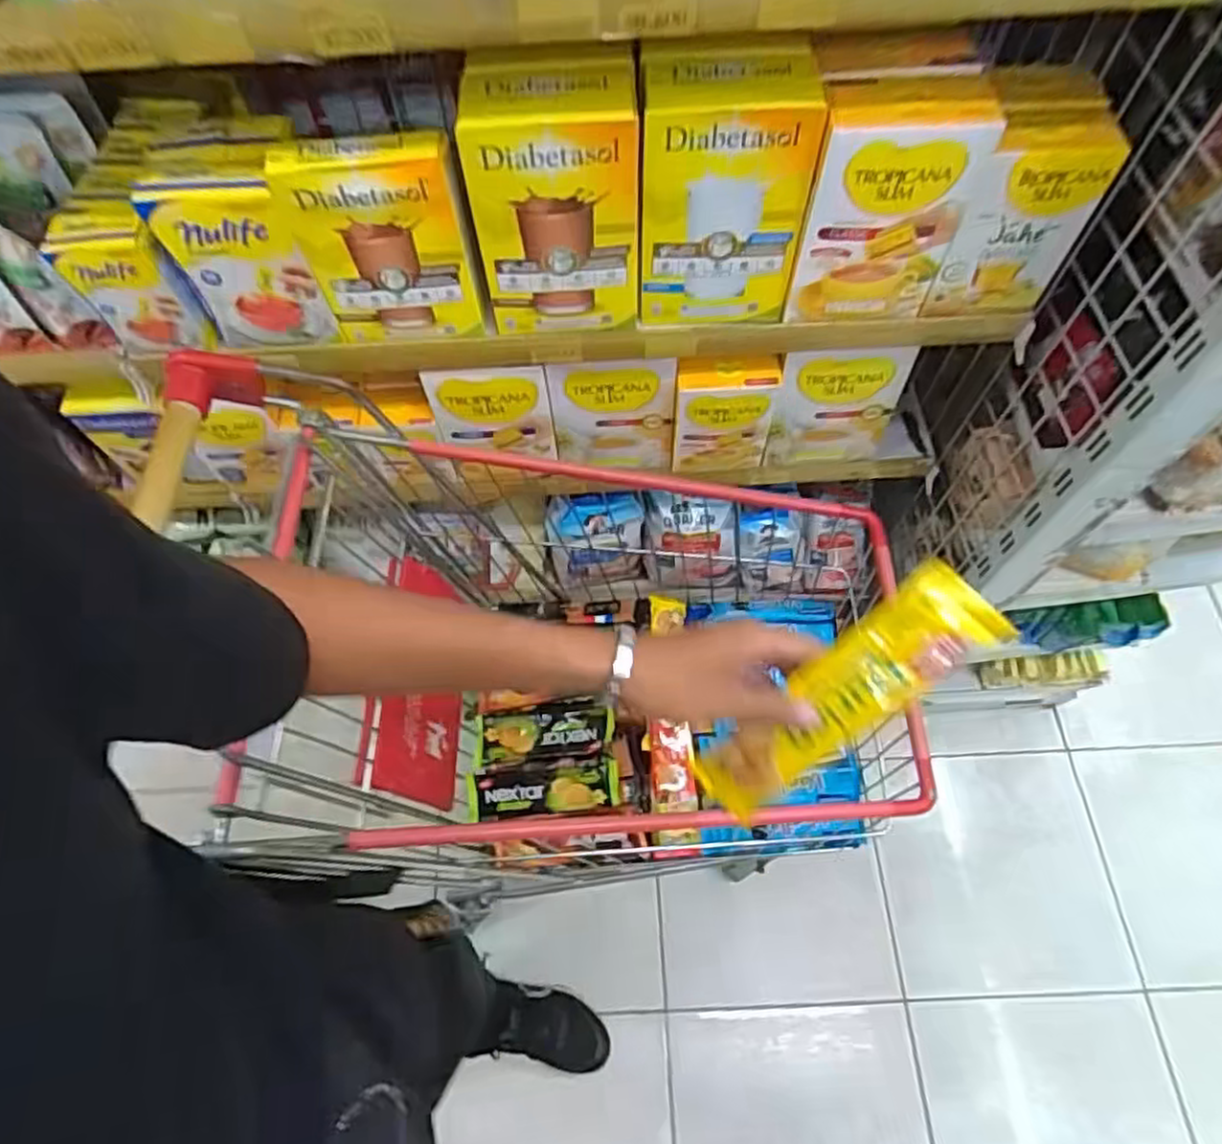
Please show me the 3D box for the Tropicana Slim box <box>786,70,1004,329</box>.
[{"bbox_3d":[0.234,-0.317,0.634,0.133,0.187,0.073,0,62,2],"label":"Tropicana Slim box"}]

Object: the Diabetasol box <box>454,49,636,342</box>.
[{"bbox_3d":[-0.047,-0.318,0.632,0.135,0.206,0.079,-5,62,-1],"label":"Diabetasol box"}]

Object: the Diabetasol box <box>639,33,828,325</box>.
[{"bbox_3d":[0.094,-0.329,0.636,0.135,0.207,0.080,-1,62,1],"label":"Diabetasol box"}]

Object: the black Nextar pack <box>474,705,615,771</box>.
[{"bbox_3d":[-0.085,0.201,0.905,0.173,0.037,0.065,-5,62,-1],"label":"black Nextar pack"}]

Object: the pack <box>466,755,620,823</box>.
[{"bbox_3d":[-0.081,0.261,0.865,0.178,0.024,0.058,-5,62,-1],"label":"pack"}]

